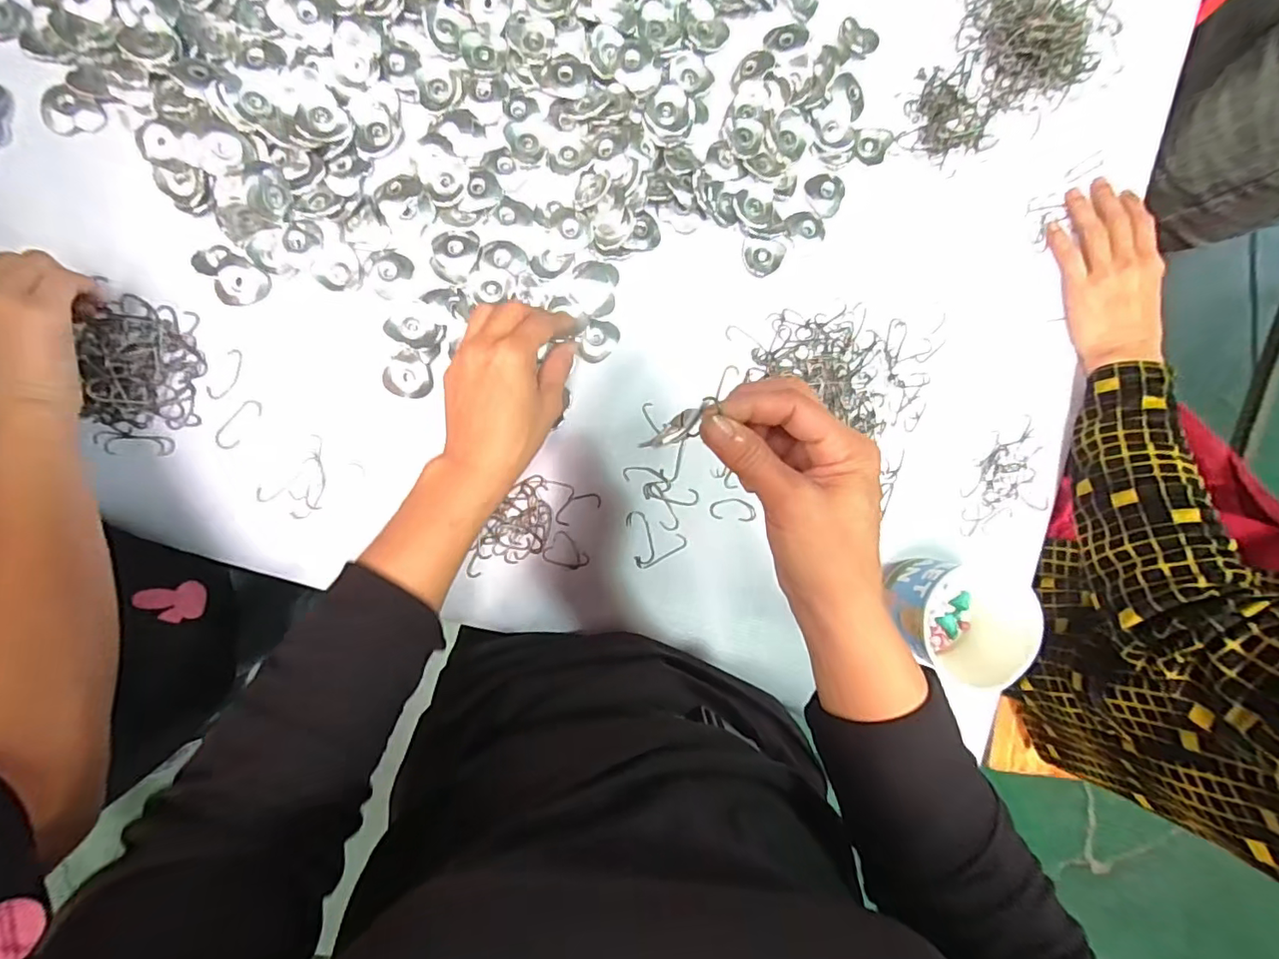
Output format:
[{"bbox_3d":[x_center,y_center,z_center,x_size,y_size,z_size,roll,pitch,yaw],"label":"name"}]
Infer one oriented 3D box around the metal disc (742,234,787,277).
[{"bbox_3d":[0.102,-0.183,0.449,0.036,0.004,0.030,2,89,-7],"label":"metal disc"}]

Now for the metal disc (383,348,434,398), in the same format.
[{"bbox_3d":[-0.174,-0.078,0.412,0.035,0.006,0.033,0,89,-7],"label":"metal disc"}]

